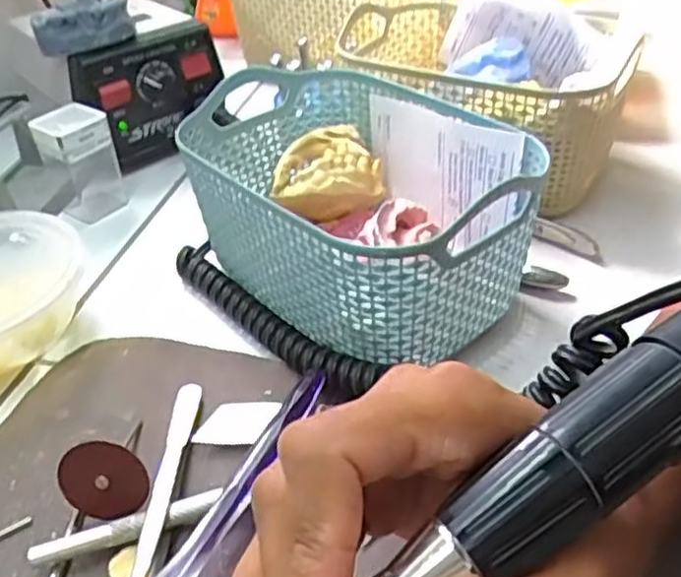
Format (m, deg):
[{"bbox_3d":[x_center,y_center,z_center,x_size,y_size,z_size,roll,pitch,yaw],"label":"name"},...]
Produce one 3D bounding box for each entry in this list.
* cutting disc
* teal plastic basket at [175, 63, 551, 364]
[{"bbox_3d":[-0.089,0.071,0.264,0.033,0.030,0.004,-12,8,6],"label":"cutting disc"},{"bbox_3d":[0.010,-0.039,0.355,0.126,0.084,0.169,-27,43,-27],"label":"teal plastic basket"}]

